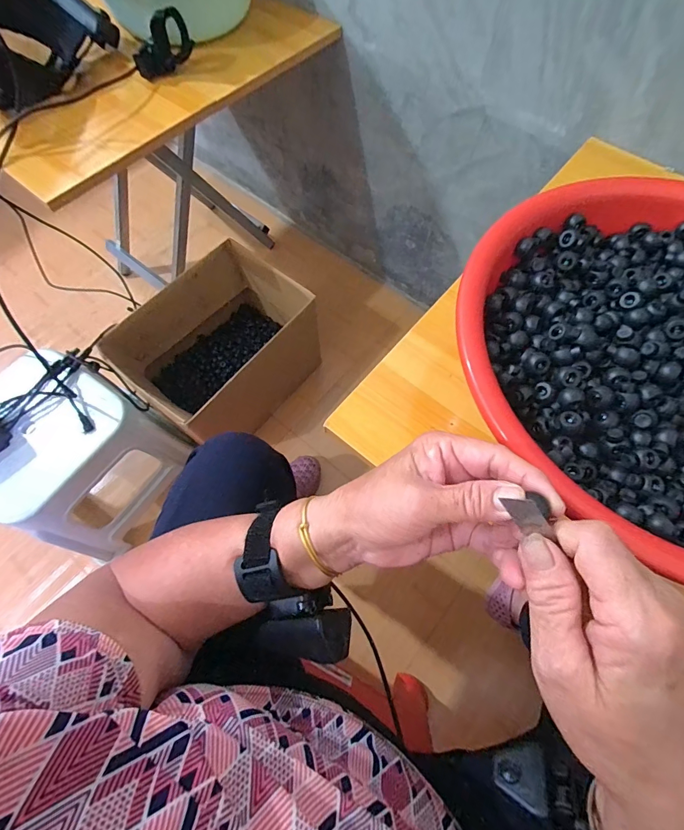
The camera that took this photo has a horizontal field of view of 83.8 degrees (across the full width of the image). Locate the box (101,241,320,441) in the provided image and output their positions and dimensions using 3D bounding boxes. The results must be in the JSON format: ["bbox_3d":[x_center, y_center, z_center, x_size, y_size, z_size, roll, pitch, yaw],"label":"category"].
[{"bbox_3d":[-0.262,-0.141,0.849,0.267,0.211,0.367,35,71,14],"label":"box"}]

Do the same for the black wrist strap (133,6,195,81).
[{"bbox_3d":[-0.287,-0.589,0.606,0.097,0.071,0.035,-14,68,-6],"label":"black wrist strap"}]

